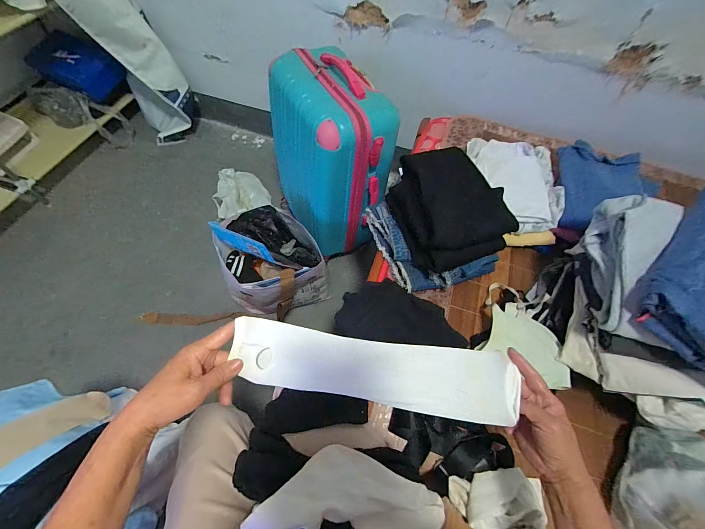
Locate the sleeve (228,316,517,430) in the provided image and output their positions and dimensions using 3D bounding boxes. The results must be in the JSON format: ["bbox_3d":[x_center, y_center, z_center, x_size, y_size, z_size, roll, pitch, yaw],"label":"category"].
[{"bbox_3d":[0.022,0.128,0.381,0.355,0.041,0.079,11,60,-6],"label":"sleeve"}]

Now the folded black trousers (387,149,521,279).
[{"bbox_3d":[0.210,-0.123,0.663,0.188,0.124,0.229,-12,62,-11],"label":"folded black trousers"}]

